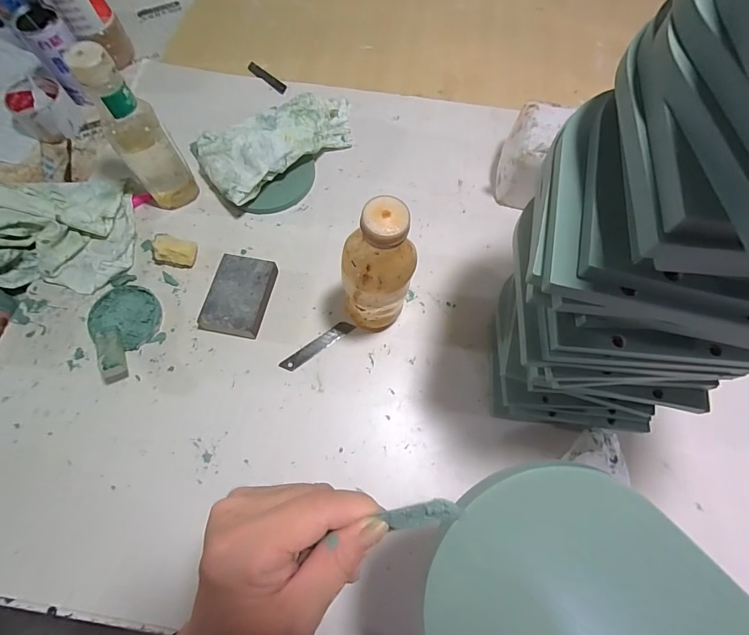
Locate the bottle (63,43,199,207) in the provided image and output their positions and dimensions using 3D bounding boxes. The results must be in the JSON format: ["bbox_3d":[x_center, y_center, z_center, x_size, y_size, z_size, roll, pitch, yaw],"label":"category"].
[{"bbox_3d":[-0.279,-0.210,0.464,0.061,0.198,0.052,-29,72,-12],"label":"bottle"}]

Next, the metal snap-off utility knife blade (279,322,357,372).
[{"bbox_3d":[-0.070,0.036,0.482,0.098,0.004,0.018,-35,79,-13],"label":"metal snap-off utility knife blade"}]

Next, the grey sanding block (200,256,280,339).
[{"bbox_3d":[-0.170,-0.027,0.489,0.068,0.028,0.102,11,69,3],"label":"grey sanding block"}]

